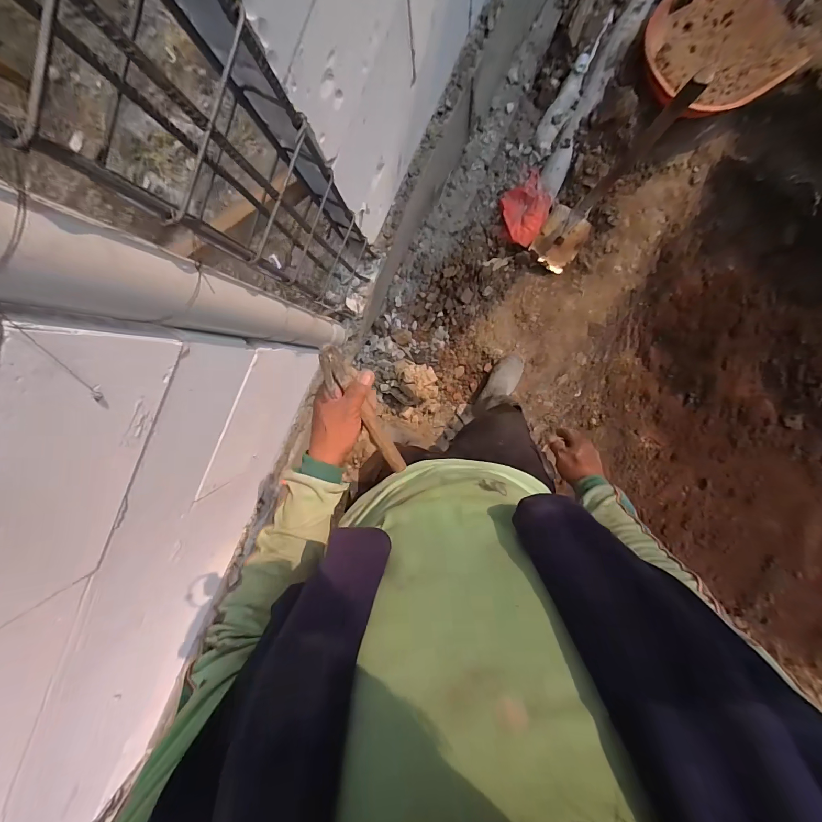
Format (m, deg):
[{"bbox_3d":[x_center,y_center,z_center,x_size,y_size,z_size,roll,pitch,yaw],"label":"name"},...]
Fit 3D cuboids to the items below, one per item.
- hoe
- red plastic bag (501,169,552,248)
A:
[{"bbox_3d":[0.544,-0.599,1.056,0.170,0.717,0.230,42,98,-3],"label":"hoe"},{"bbox_3d":[0.427,-0.735,1.341,0.167,0.072,0.227,-20,97,6],"label":"red plastic bag"}]

